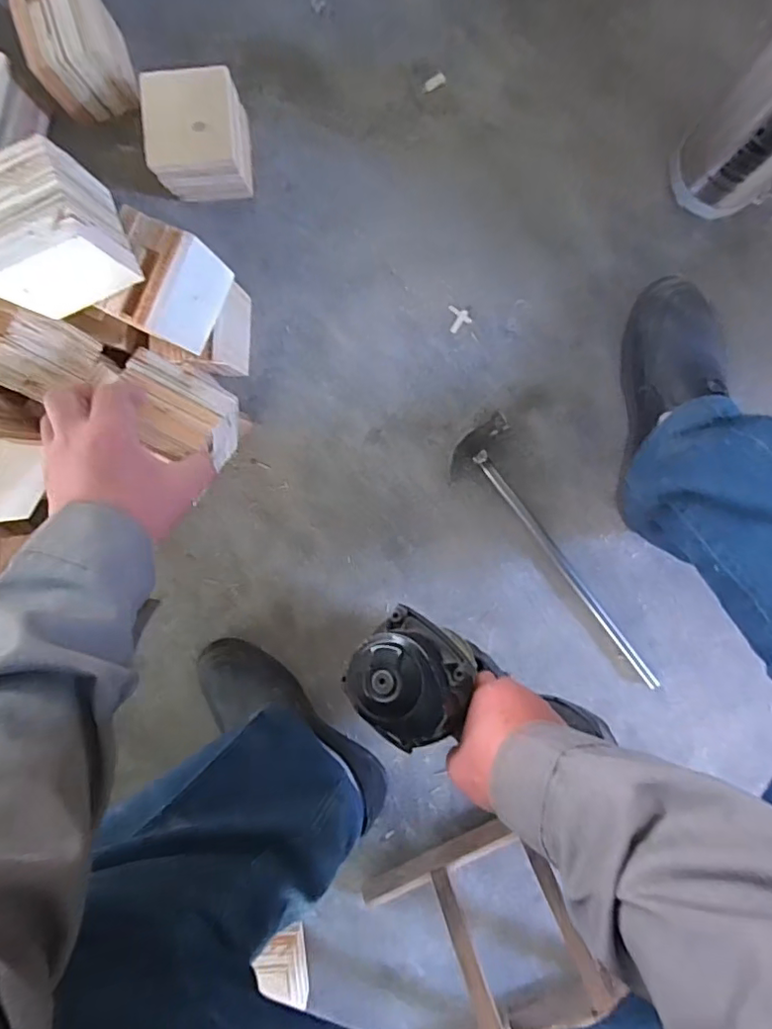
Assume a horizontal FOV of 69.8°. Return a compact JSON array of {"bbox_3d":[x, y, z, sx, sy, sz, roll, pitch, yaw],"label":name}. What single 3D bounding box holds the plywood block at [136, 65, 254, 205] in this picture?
[{"bbox_3d":[-0.202,-0.405,0.601,0.095,0.088,0.103,-3,93,3],"label":"plywood block"}]

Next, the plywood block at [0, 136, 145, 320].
[{"bbox_3d":[-0.274,-0.226,0.447,0.094,0.088,0.088,-20,92,4],"label":"plywood block"}]

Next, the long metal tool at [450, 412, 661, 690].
[{"bbox_3d":[0.197,0.060,0.643,0.081,0.027,0.367,-33,91,5],"label":"long metal tool"}]

